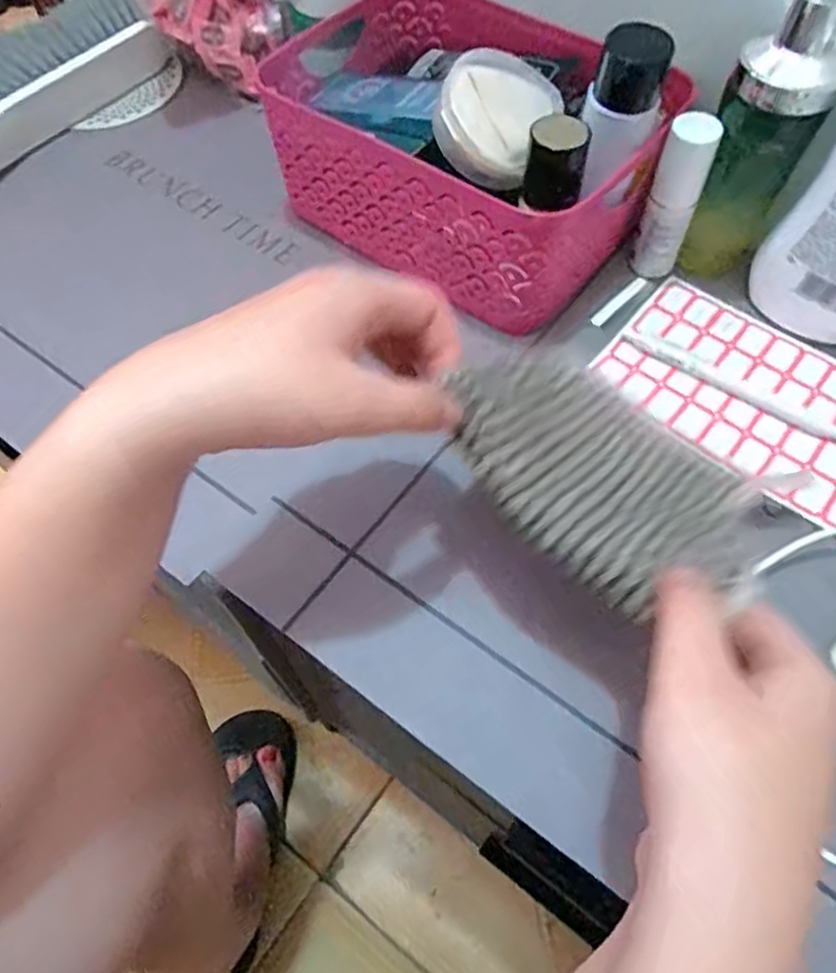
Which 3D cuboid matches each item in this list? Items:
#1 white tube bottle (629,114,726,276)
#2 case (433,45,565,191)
[{"bbox_3d":[0.159,-0.178,0.426,0.027,0.105,0.026,24,65,14],"label":"white tube bottle"},{"bbox_3d":[0.045,-0.218,0.395,0.064,0.018,0.079,29,79,-10],"label":"case"}]

